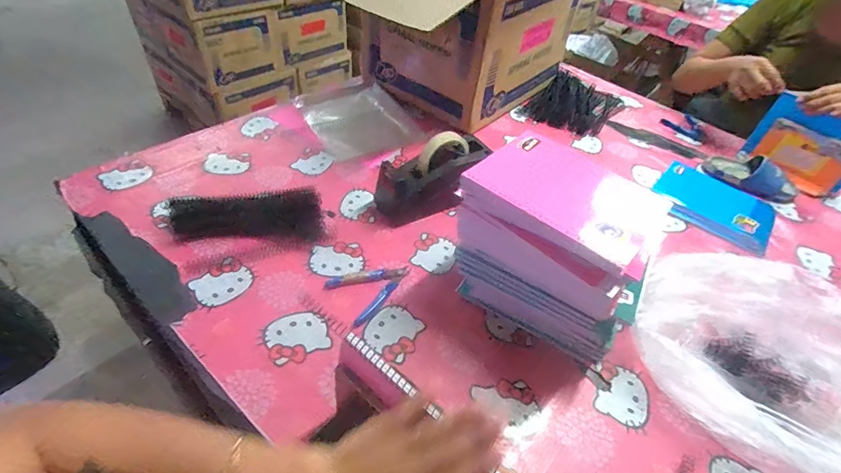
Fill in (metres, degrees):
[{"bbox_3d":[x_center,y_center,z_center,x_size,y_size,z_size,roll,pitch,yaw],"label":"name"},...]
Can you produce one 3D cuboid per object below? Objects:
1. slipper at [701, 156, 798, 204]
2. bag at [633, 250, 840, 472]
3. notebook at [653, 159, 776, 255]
[{"bbox_3d":[0.690,-0.127,0.879,0.076,0.052,0.171,-30,58,-29],"label":"slipper"},{"bbox_3d":[0.417,0.151,0.509,0.297,0.131,0.208,38,54,25],"label":"bag"},{"bbox_3d":[0.562,-0.061,0.810,0.207,0.024,0.141,35,53,23],"label":"notebook"}]

